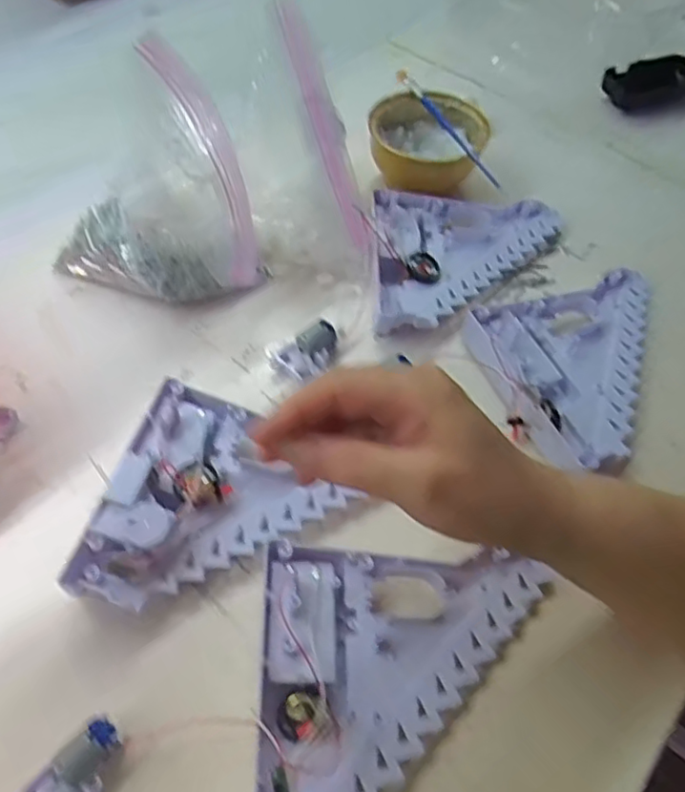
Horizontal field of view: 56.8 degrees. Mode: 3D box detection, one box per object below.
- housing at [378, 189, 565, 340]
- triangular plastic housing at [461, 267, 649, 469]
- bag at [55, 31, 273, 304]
[{"bbox_3d":[0.101,-0.107,0.486,0.157,0.023,0.130,-2,56,-4],"label":"housing"},{"bbox_3d":[0.177,-0.025,0.430,0.156,0.023,0.133,-19,59,-15],"label":"triangular plastic housing"},{"bbox_3d":[-0.132,-0.130,0.429,0.122,0.142,0.116,-28,61,-21],"label":"bag"}]

